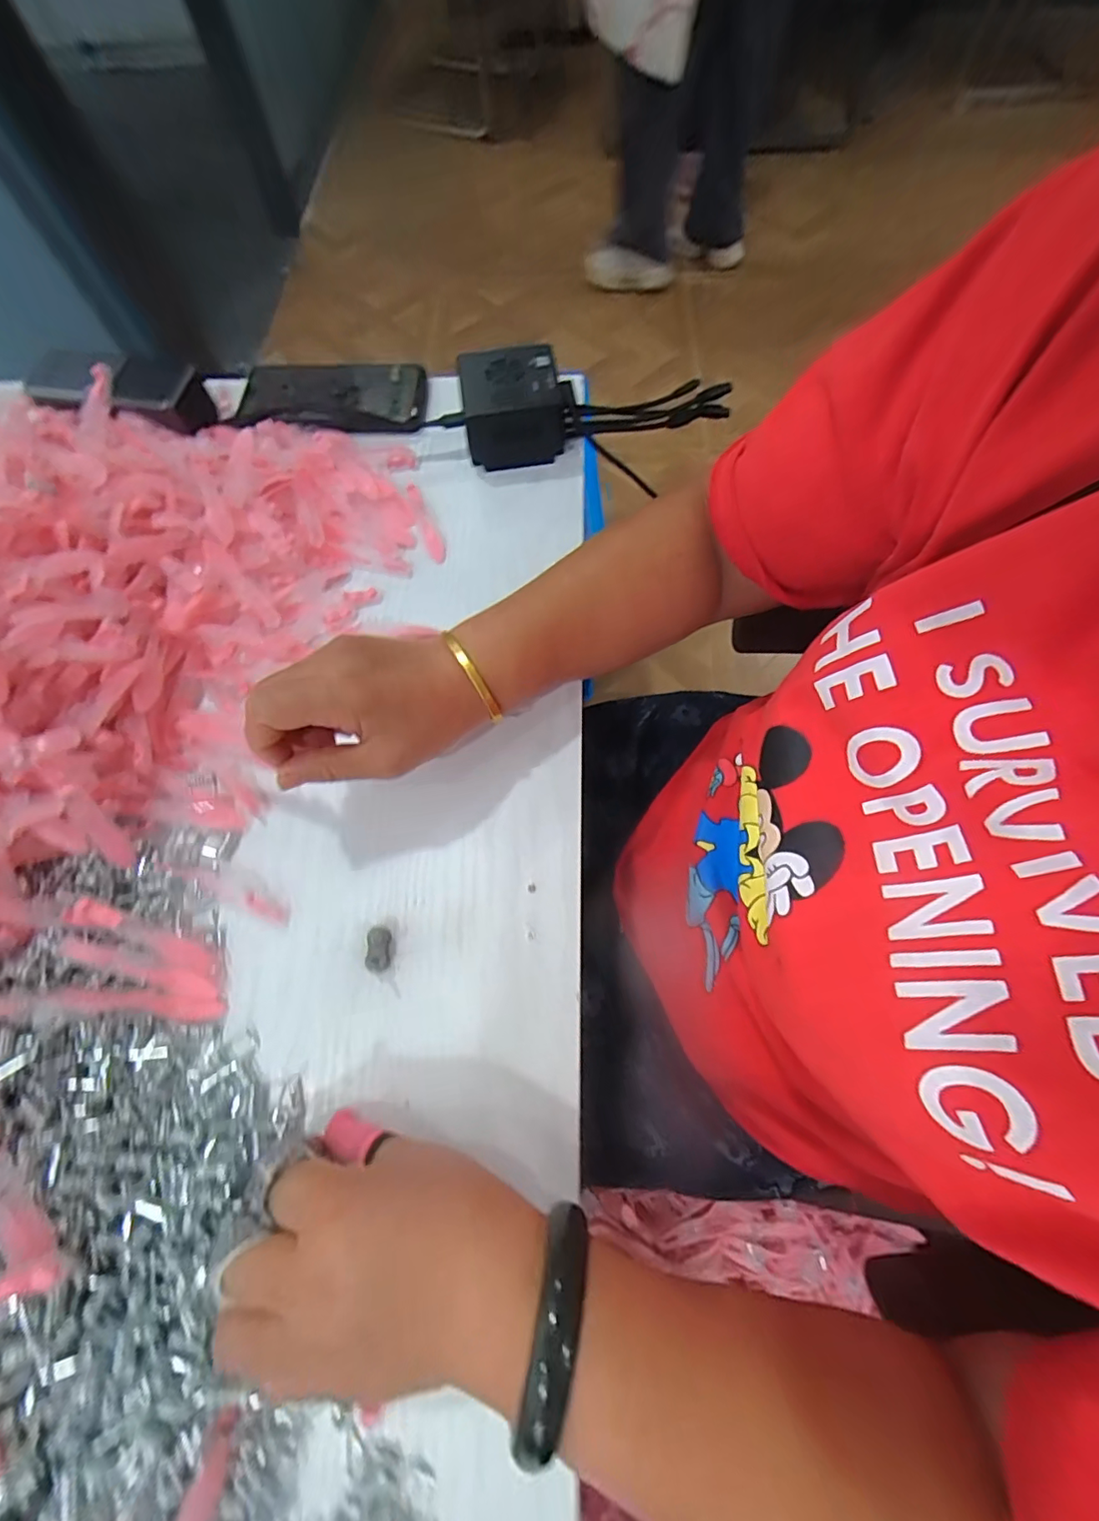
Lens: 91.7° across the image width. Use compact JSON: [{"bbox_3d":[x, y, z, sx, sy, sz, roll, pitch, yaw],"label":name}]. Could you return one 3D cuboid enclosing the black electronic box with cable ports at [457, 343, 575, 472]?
[{"bbox_3d":[-0.025,-0.282,0.428,0.084,0.053,0.071,-8,69,-1],"label":"black electronic box with cable ports"}]

